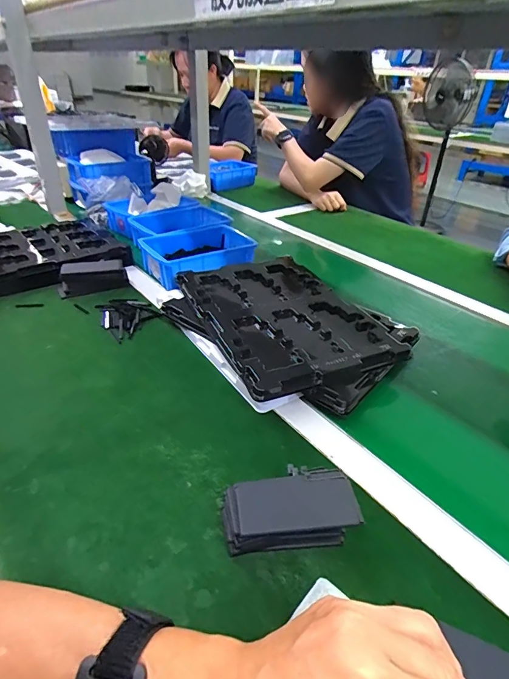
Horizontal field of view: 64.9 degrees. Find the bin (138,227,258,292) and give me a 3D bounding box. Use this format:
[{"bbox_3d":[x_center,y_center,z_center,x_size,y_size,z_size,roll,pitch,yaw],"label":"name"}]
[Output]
[{"bbox_3d":[-0.101,-0.163,0.783,0.208,0.055,0.156,-19,41,-29],"label":"bin"}]

